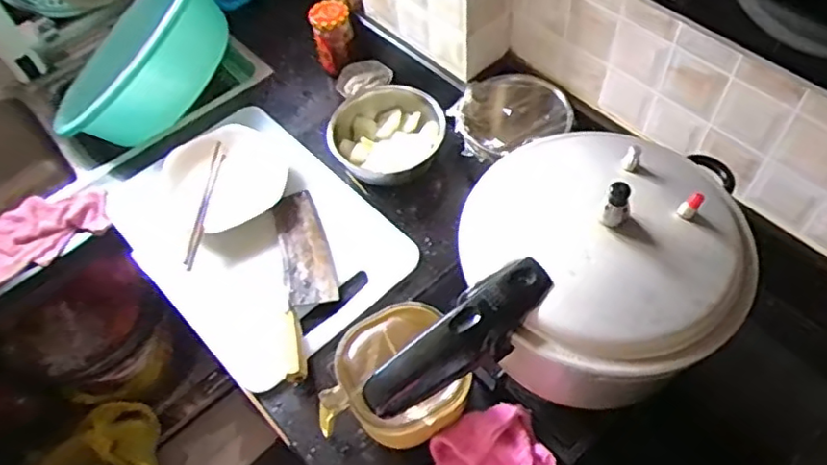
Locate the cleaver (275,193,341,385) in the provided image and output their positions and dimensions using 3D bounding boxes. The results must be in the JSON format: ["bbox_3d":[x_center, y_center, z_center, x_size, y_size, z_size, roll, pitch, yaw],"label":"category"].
[{"bbox_3d":[-0.144,0.062,0.851,0.072,0.032,0.285,-10,56,-2],"label":"cleaver"}]

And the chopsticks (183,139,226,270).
[{"bbox_3d":[-0.299,-0.047,0.900,0.019,0.012,0.224,-2,56,4],"label":"chopsticks"}]

